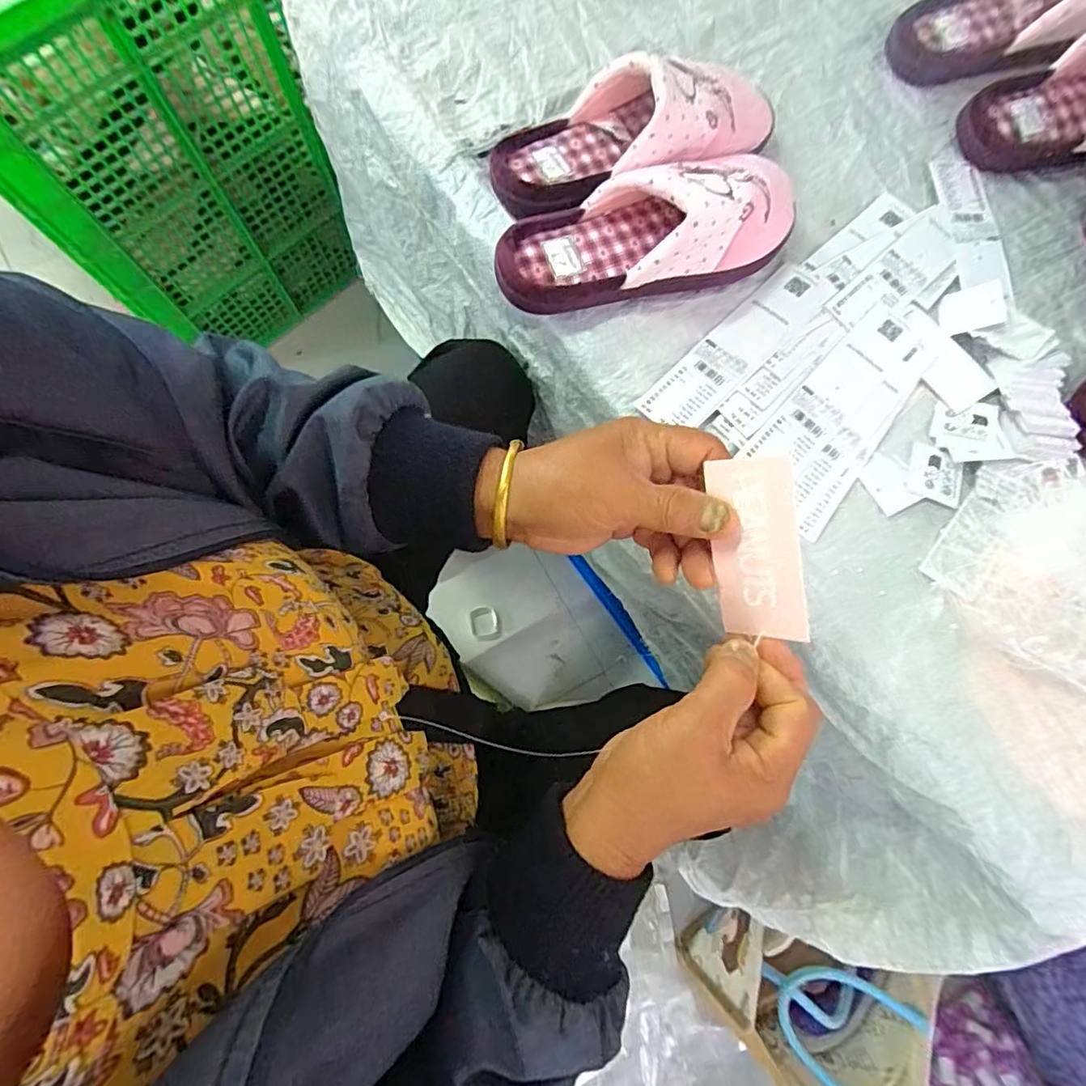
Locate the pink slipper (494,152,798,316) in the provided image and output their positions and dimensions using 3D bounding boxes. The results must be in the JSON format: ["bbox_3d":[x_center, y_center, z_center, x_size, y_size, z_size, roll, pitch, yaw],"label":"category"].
[{"bbox_3d":[0.079,-0.240,0.413,0.229,0.075,0.084,-19,77,-6],"label":"pink slipper"}]

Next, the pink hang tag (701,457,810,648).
[{"bbox_3d":[0.107,0.004,0.275,0.004,0.042,0.093,-26,109,-48],"label":"pink hang tag"}]

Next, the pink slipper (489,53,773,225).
[{"bbox_3d":[0.076,-0.334,0.438,0.241,0.075,0.089,-22,78,-7],"label":"pink slipper"}]

